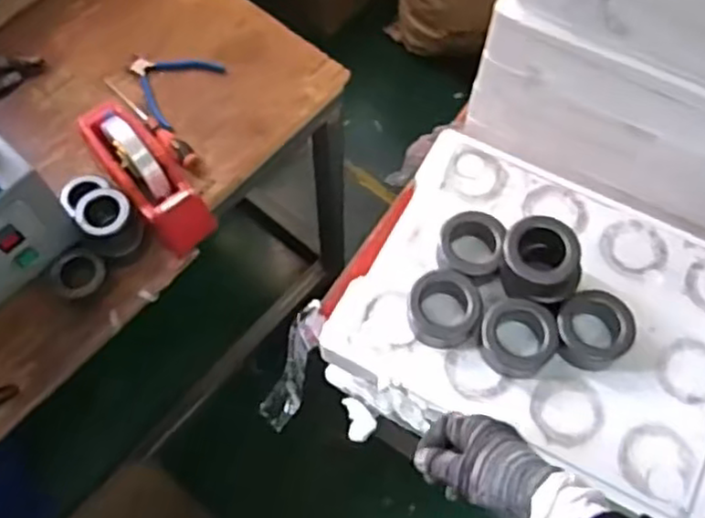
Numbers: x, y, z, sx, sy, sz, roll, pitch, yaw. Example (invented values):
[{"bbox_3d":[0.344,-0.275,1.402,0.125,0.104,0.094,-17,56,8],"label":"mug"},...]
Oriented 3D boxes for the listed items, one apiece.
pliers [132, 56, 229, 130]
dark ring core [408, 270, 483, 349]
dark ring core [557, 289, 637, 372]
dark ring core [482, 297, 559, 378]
[{"bbox_3d":[-0.277,-0.270,1.053,0.120,0.013,0.136,32,68,13],"label":"pliers"},{"bbox_3d":[0.088,0.048,0.675,0.067,0.037,0.065,1,65,-1],"label":"dark ring core"},{"bbox_3d":[0.227,0.062,0.663,0.070,0.036,0.078,26,67,10],"label":"dark ring core"},{"bbox_3d":[0.154,0.073,0.658,0.068,0.034,0.065,21,66,8],"label":"dark ring core"}]

